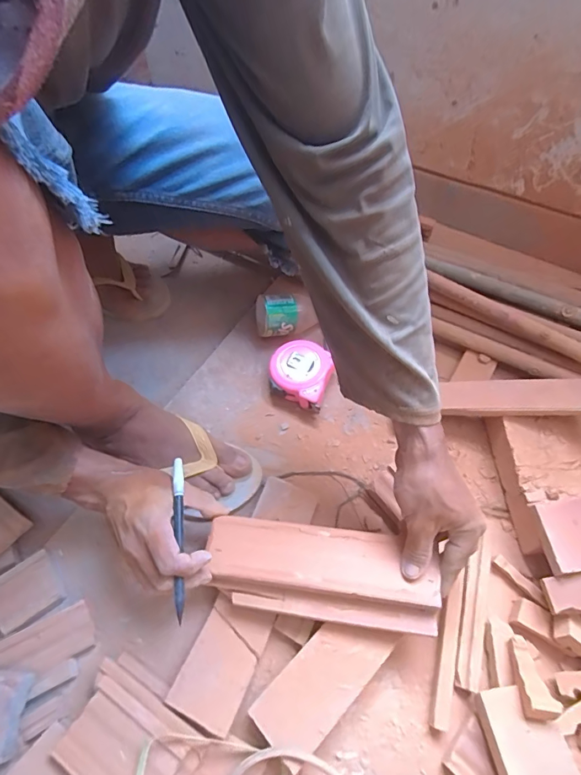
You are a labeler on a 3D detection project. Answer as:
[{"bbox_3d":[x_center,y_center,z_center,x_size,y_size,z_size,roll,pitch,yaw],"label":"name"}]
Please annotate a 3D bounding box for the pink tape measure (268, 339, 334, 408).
[{"bbox_3d":[0.014,-0.018,0.584,0.085,0.044,0.081,-1,59,1],"label":"pink tape measure"}]

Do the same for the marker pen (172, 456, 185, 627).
[{"bbox_3d":[-0.107,0.140,0.405,0.009,0.007,0.150,-7,60,-3],"label":"marker pen"}]

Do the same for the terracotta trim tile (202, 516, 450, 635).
[{"bbox_3d":[0.027,0.180,0.415,0.221,0.024,0.082,9,59,11],"label":"terracotta trim tile"}]

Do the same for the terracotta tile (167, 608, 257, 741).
[{"bbox_3d":[-0.071,0.273,0.406,0.062,0.004,0.082,24,47,8],"label":"terracotta tile"}]

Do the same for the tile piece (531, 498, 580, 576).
[{"bbox_3d":[0.286,0.148,0.425,0.063,0.015,0.068,-8,50,-1],"label":"tile piece"}]

